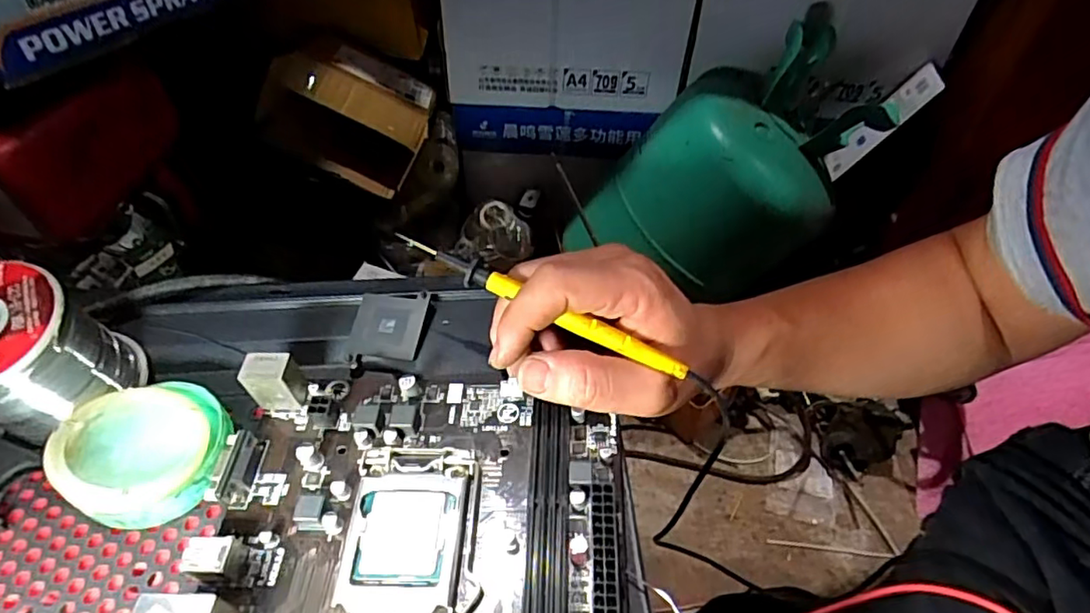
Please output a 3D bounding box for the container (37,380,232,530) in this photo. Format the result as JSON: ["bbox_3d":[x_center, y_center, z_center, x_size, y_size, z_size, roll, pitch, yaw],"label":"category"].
[{"bbox_3d":[-0.174,0.060,0.261,0.061,0.029,0.061,0,50,-1],"label":"container"}]

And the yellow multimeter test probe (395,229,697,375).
[{"bbox_3d":[-0.004,-0.002,0.273,0.140,0.010,0.008,26,54,9],"label":"yellow multimeter test probe"}]

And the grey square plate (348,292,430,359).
[{"bbox_3d":[-0.083,0.009,0.316,0.037,0.004,0.037,5,65,8],"label":"grey square plate"}]

